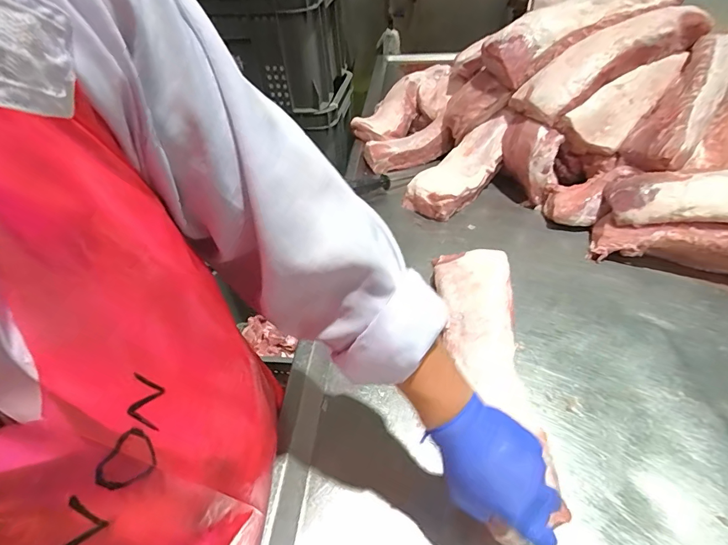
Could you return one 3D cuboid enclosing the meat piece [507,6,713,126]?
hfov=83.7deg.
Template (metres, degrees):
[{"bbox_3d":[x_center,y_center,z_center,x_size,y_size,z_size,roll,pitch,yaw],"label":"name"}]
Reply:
[{"bbox_3d":[0.555,-0.482,0.925,0.424,0.095,0.141,-28,43,1],"label":"meat piece"}]

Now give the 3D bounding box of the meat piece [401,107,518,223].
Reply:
[{"bbox_3d":[0.238,-0.257,0.987,0.127,0.096,0.345,30,66,33],"label":"meat piece"}]

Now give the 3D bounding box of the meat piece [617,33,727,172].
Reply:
[{"bbox_3d":[0.696,-0.375,0.857,0.123,0.102,0.402,33,76,35],"label":"meat piece"}]

